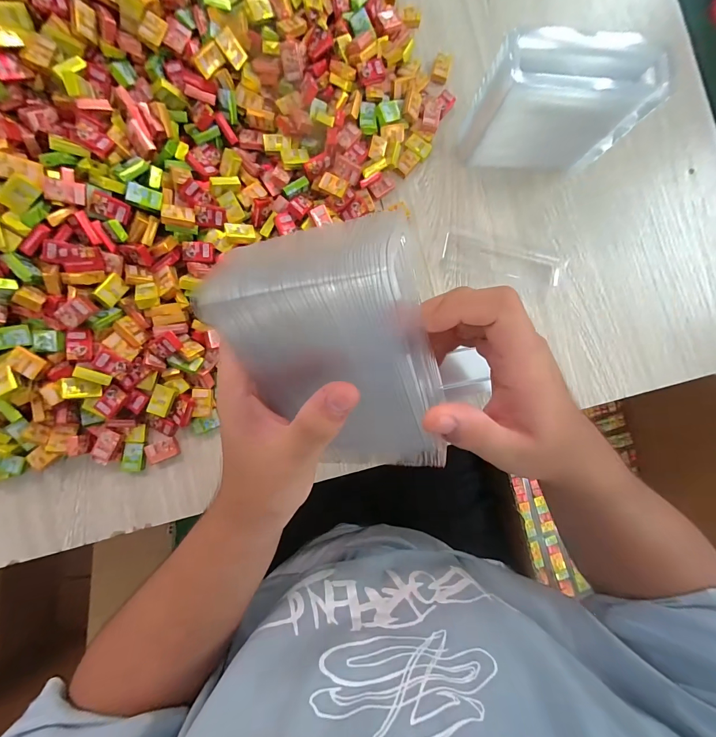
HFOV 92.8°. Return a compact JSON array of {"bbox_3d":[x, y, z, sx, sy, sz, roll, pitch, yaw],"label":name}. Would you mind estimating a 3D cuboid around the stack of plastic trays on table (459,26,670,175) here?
[{"bbox_3d":[0.183,-0.249,0.327,0.149,0.104,0.054,3,85,-6],"label":"stack of plastic trays on table"}]

